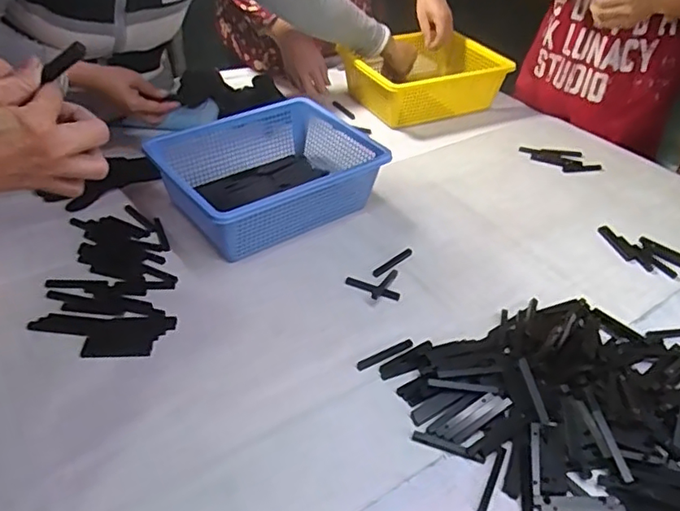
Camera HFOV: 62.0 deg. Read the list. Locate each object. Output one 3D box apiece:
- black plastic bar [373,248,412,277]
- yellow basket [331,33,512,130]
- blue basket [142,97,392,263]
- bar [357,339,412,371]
[{"bbox_3d":[0.076,0.010,0.812,0.083,0.004,0.012,-30,49,-35],"label":"black plastic bar"},{"bbox_3d":[0.174,-0.404,1.265,0.339,0.098,0.282,-14,42,-21],"label":"yellow basket"},{"bbox_3d":[-0.103,-0.131,0.896,0.339,0.098,0.263,-22,45,-29],"label":"blue basket"},{"bbox_3d":[0.054,0.118,0.675,0.079,0.004,0.012,-18,44,-25],"label":"bar"}]

